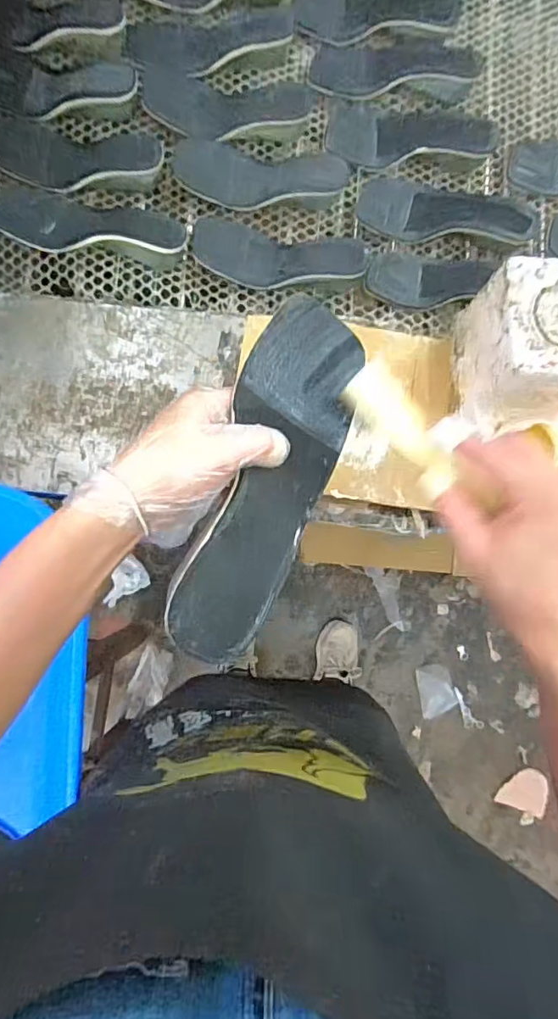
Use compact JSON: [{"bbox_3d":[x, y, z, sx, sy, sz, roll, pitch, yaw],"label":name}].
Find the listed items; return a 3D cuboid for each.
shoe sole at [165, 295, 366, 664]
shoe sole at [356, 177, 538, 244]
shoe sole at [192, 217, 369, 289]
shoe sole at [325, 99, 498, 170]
[{"bbox_3d":[-0.004,-0.018,0.304,0.074,0.038,0.215,28,68,-25],"label":"shoe sole"},{"bbox_3d":[0.216,-0.382,0.659,0.227,0.022,0.082,10,83,-2],"label":"shoe sole"},{"bbox_3d":[-0.004,-0.319,0.645,0.220,0.028,0.079,13,83,12],"label":"shoe sole"},{"bbox_3d":[0.175,-0.492,0.674,0.224,0.015,0.086,4,83,-2],"label":"shoe sole"}]

